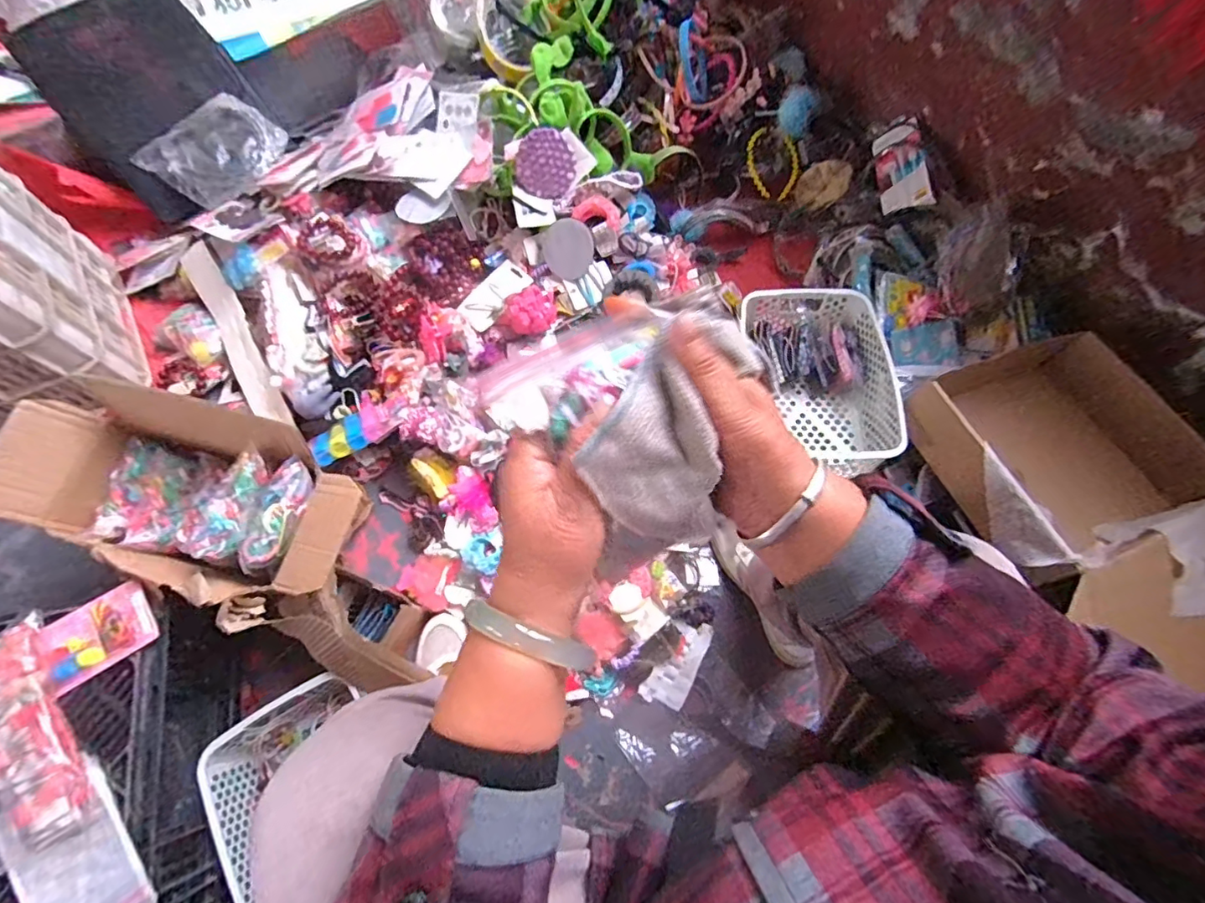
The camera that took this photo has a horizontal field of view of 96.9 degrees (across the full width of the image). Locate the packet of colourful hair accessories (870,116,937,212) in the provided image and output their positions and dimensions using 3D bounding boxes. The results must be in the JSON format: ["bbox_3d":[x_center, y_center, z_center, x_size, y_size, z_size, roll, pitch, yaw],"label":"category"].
[{"bbox_3d":[0.530,-0.503,0.947,0.031,0.080,0.196,16,64,-40],"label":"packet of colourful hair accessories"}]

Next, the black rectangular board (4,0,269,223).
[{"bbox_3d":[-0.787,-0.628,0.943,0.281,0.062,0.362,-40,98,-13],"label":"black rectangular board"}]

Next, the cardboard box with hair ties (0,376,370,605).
[{"bbox_3d":[-0.487,0.055,0.644,0.388,0.130,0.195,16,69,4],"label":"cardboard box with hair ties"}]

